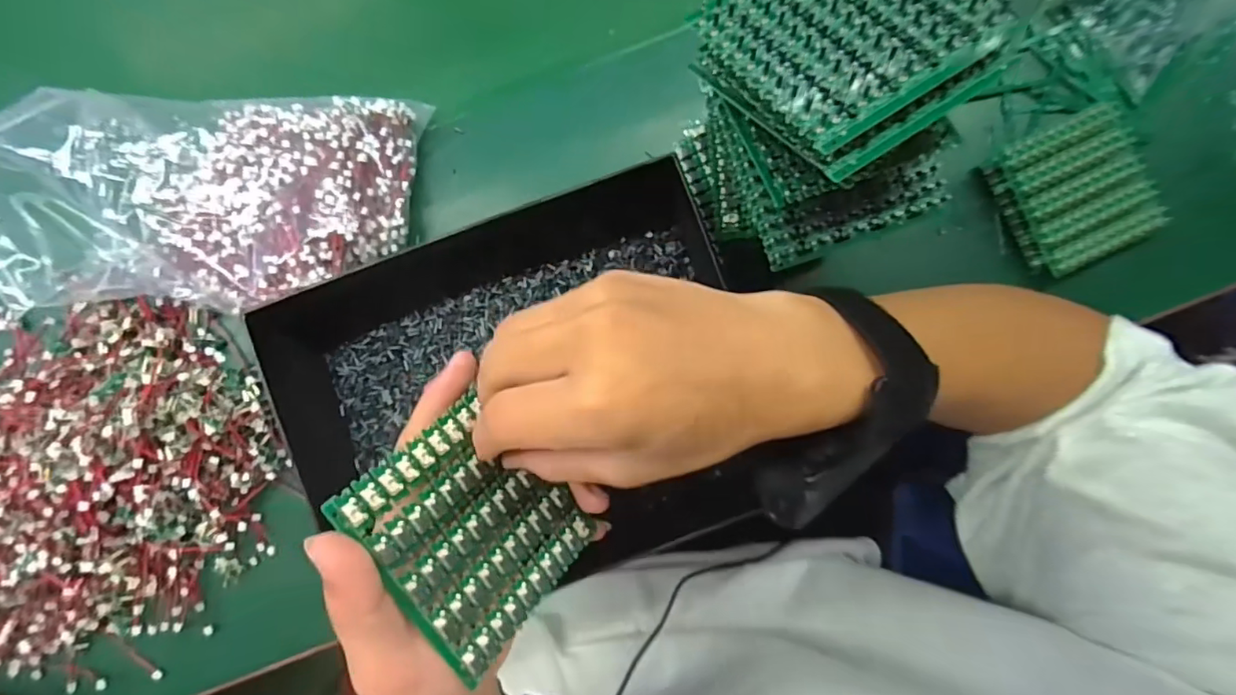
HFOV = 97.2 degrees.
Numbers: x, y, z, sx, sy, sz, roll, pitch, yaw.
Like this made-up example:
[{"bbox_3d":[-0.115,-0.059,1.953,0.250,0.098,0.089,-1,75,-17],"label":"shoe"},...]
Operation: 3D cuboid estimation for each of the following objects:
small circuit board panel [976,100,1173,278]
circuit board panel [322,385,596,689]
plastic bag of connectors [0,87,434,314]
[{"bbox_3d":[0.293,-0.100,0.353,0.080,0.029,0.087,-26,86,0],"label":"small circuit board panel"},{"bbox_3d":[-0.054,0.070,0.216,0.075,0.005,0.087,-45,109,-42],"label":"circuit board panel"},{"bbox_3d":[-0.229,-0.087,0.315,0.235,0.056,0.126,-12,86,-13],"label":"plastic bag of connectors"}]

